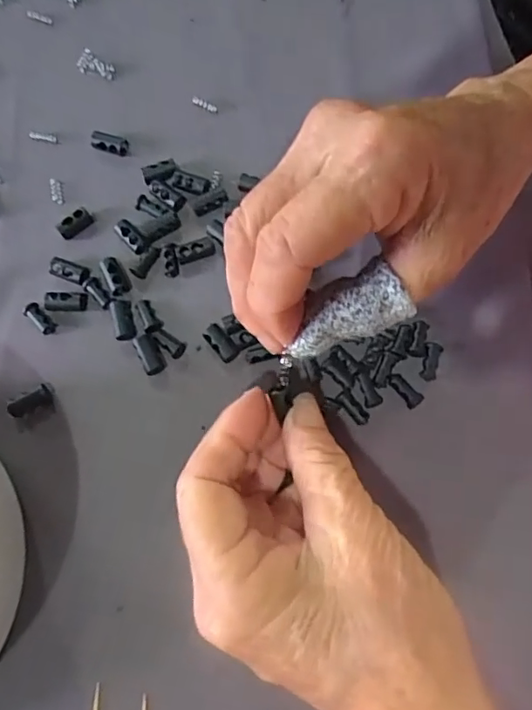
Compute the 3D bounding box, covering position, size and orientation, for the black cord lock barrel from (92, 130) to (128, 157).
[{"bbox_3d":[-0.084,-0.113,0.294,0.019,0.007,0.007,15,73,8],"label":"black cord lock barrel"}]

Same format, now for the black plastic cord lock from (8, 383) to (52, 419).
[{"bbox_3d":[-0.108,0.022,0.254,0.020,0.007,0.008,-29,73,-7],"label":"black plastic cord lock"}]

